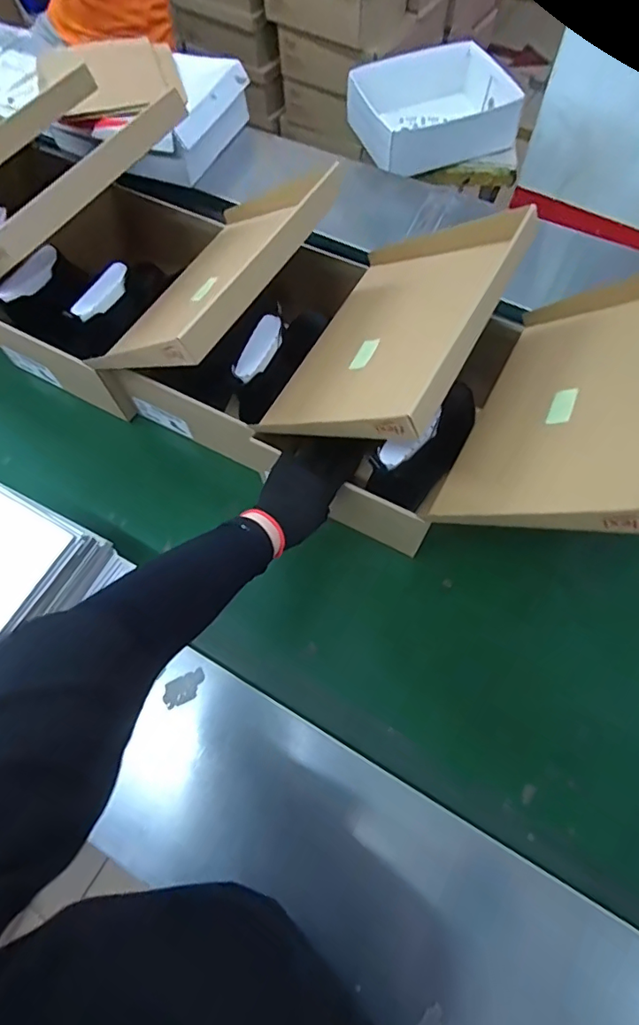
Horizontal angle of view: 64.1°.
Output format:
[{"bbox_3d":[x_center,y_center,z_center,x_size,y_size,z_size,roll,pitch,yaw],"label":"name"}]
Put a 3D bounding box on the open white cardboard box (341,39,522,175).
[{"bbox_3d":[0.280,-0.974,1.232,0.386,0.094,0.314,-18,66,-6],"label":"open white cardboard box"}]

